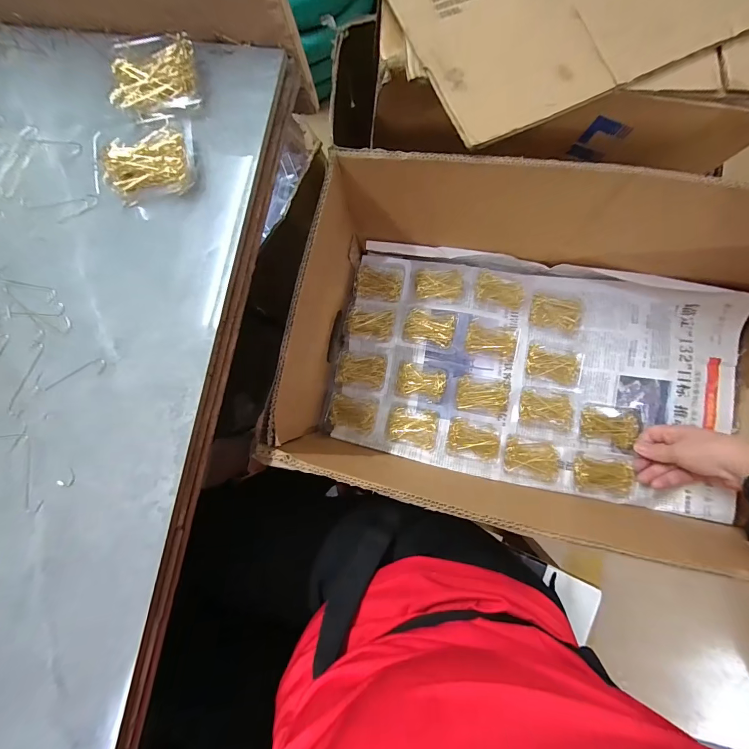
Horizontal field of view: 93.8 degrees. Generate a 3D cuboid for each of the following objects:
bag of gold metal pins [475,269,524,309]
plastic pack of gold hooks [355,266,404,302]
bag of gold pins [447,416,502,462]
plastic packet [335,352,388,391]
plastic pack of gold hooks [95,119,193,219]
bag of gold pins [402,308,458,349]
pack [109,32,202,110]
[{"bbox_3d":[0.188,-0.129,0.525,0.075,0.013,0.044,20,87,7],"label":"bag of gold metal pins"},{"bbox_3d":[0.008,-0.142,0.545,0.073,0.018,0.045,10,86,7],"label":"plastic pack of gold hooks"},{"bbox_3d":[0.144,0.095,0.506,0.075,0.025,0.055,9,85,7],"label":"bag of gold pins"},{"bbox_3d":[-0.020,-0.007,0.538,0.079,0.028,0.049,11,86,7],"label":"plastic packet"},{"bbox_3d":[-0.192,-0.185,0.294,0.077,0.026,0.086,0,84,6],"label":"plastic pack of gold hooks"},{"bbox_3d":[0.082,-0.072,0.521,0.077,0.016,0.054,12,86,7],"label":"bag of gold pins"},{"bbox_3d":[-0.184,-0.255,0.295,0.071,0.019,0.055,4,85,6],"label":"pack"}]

